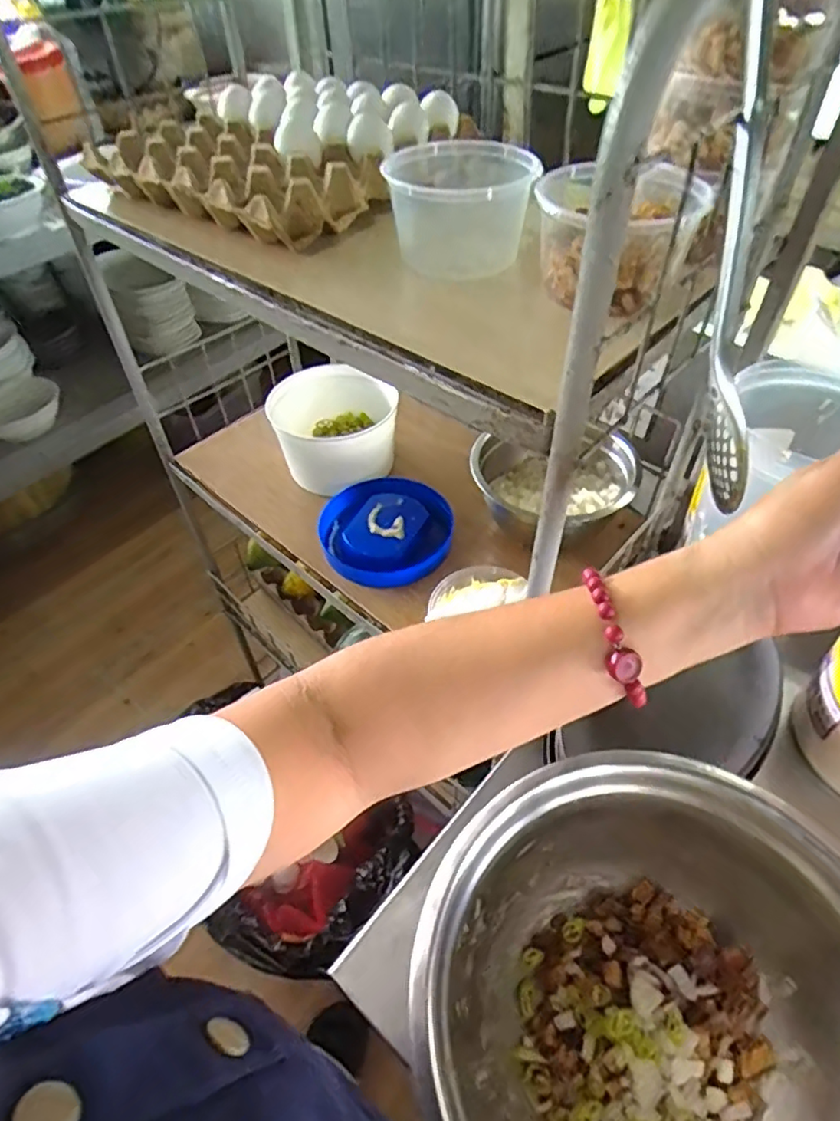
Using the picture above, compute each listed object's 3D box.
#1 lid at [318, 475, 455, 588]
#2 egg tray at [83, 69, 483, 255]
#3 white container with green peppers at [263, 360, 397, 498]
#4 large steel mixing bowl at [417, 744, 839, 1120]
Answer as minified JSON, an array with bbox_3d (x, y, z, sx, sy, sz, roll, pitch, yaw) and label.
[{"bbox_3d":[-0.042,-0.038,0.767,0.169,0.037,0.151,24,54,22],"label":"lid"},{"bbox_3d":[-0.136,-0.407,0.603,0.288,0.055,0.275,28,56,24],"label":"egg tray"},{"bbox_3d":[-0.111,-0.173,0.815,0.151,0.099,0.147,-1,49,2],"label":"white container with green peppers"},{"bbox_3d":[0.142,0.284,0.383,0.267,0.127,0.275,-1,49,2],"label":"large steel mixing bowl"}]

